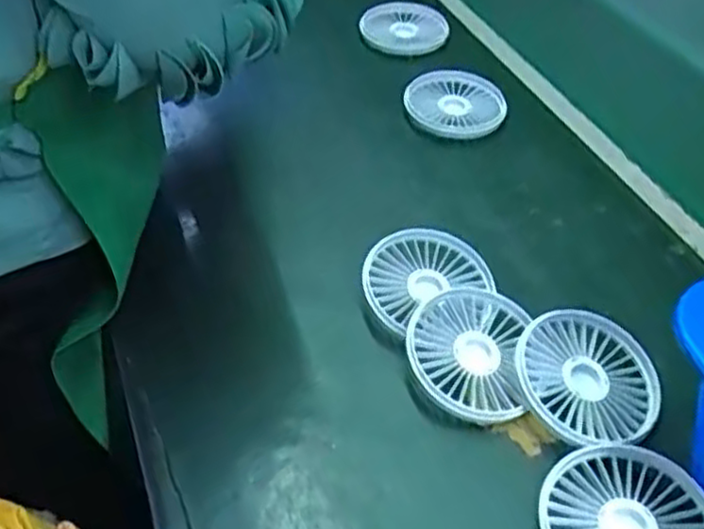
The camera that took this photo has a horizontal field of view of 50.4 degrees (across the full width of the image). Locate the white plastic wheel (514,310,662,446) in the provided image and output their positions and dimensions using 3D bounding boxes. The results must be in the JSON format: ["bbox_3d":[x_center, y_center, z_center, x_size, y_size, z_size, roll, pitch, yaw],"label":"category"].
[{"bbox_3d":[0.144,0.066,0.451,0.089,0.007,0.085,6,55,-9],"label":"white plastic wheel"}]

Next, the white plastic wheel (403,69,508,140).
[{"bbox_3d":[0.094,-0.144,0.682,0.088,0.028,0.088,0,44,0],"label":"white plastic wheel"}]

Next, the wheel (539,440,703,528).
[{"bbox_3d":[0.146,0.133,0.390,0.086,0.009,0.087,0,44,0],"label":"wheel"}]

